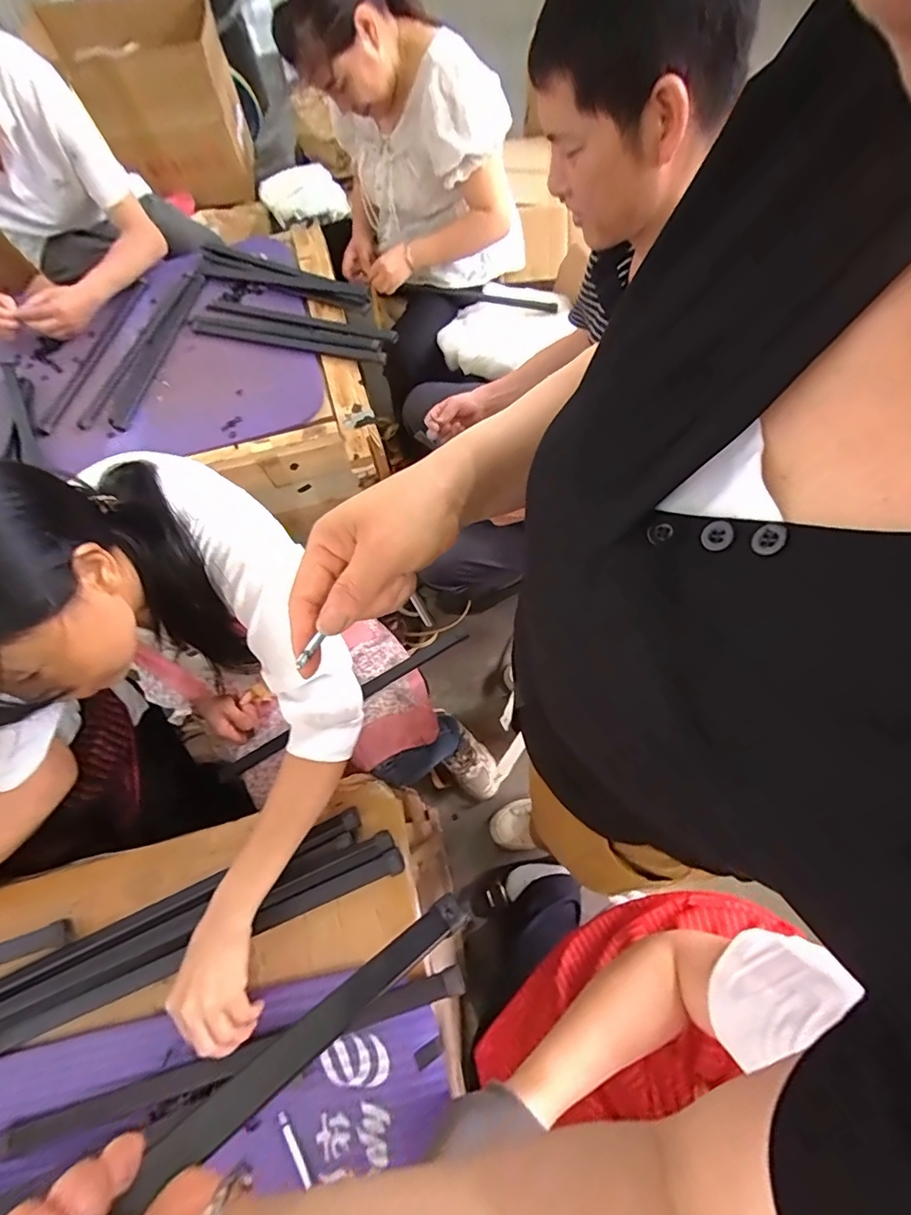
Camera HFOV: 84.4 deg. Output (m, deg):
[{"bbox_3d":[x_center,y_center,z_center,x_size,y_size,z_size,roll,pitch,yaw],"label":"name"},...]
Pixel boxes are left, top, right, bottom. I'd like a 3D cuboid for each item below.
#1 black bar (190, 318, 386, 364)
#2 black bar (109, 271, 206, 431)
[{"bbox_3d":[-0.343,-0.553,1.028,0.450,0.024,0.058,13,68,8],"label":"black bar"},{"bbox_3d":[-0.620,-0.550,1.045,0.069,0.013,0.446,9,68,7],"label":"black bar"}]

